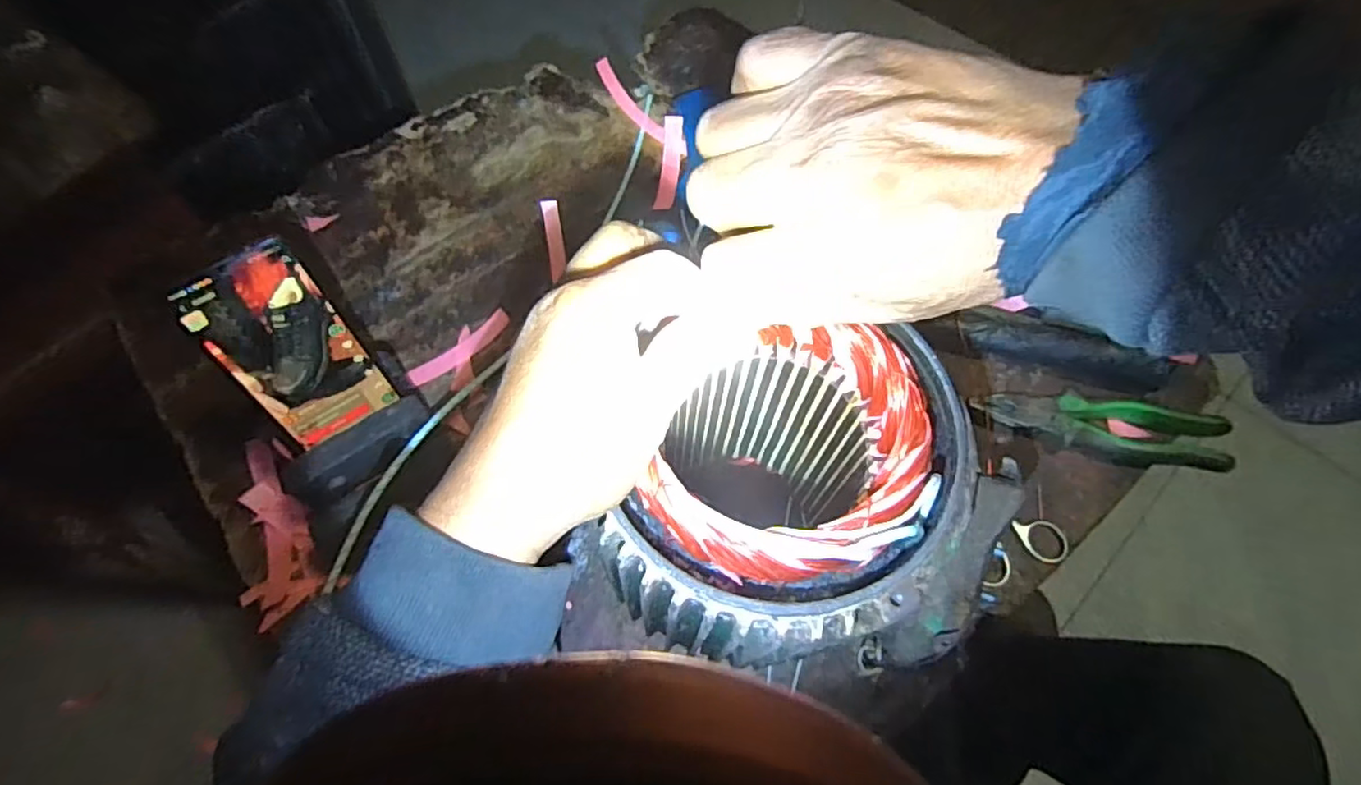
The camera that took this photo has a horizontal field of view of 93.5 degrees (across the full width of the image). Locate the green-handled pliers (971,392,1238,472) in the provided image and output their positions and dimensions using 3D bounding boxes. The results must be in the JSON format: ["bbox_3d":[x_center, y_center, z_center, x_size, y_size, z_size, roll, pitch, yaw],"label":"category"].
[{"bbox_3d":[0.337,0.026,0.509,0.186,0.030,0.045,12,63,7],"label":"green-handled pliers"}]

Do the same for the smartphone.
[{"bbox_3d":[-0.253,-0.026,0.421,0.070,0.140,0.009,-33,48,-18],"label":"smartphone"}]

